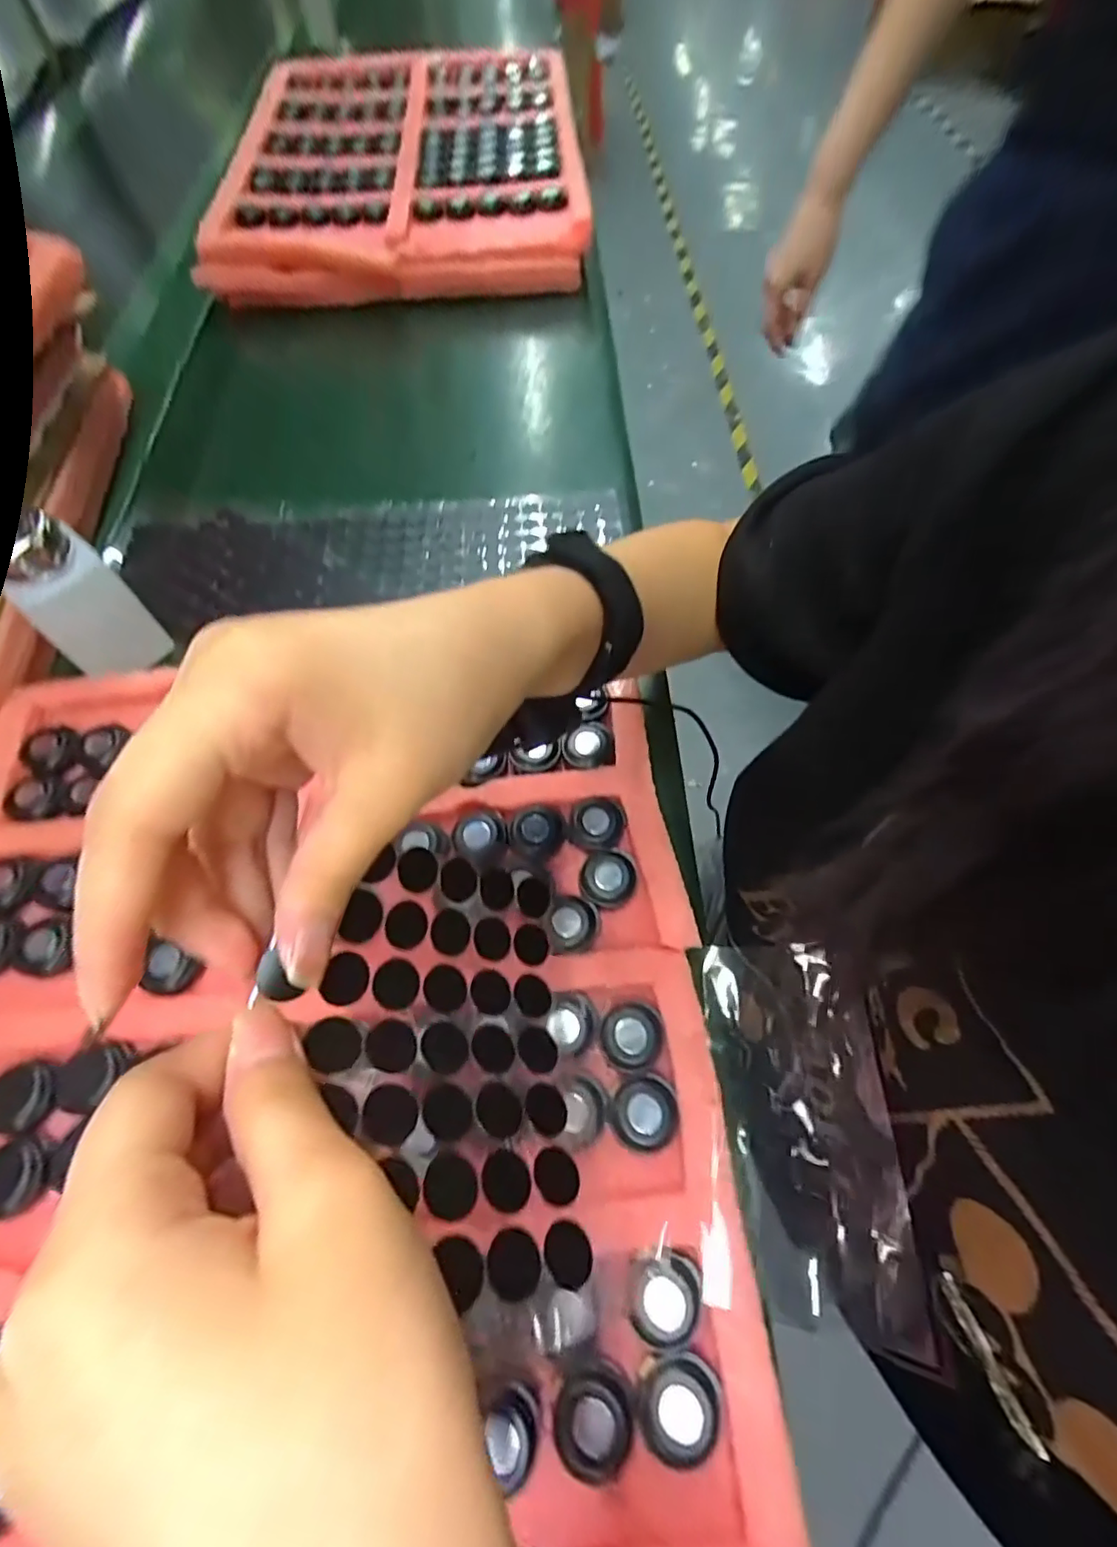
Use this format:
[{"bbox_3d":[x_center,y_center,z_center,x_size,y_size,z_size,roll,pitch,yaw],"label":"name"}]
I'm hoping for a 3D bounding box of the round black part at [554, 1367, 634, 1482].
[{"bbox_3d":[0.012,0.228,0.209,0.027,0.006,0.028,0,62,0],"label":"round black part"}]

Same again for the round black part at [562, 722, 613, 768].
[{"bbox_3d":[0.016,-0.016,0.332,0.027,0.009,0.023,-2,62,-1],"label":"round black part"}]

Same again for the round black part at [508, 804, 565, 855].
[{"bbox_3d":[-0.012,0.028,0.312,0.028,0.004,0.028,0,62,0],"label":"round black part"}]

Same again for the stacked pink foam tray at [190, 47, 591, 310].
[{"bbox_3d":[-0.176,-0.724,0.714,0.387,0.073,0.542,-3,61,-1],"label":"stacked pink foam tray"}]

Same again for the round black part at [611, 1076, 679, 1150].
[{"bbox_3d":[0.036,0.142,0.249,0.027,0.004,0.027,13,63,7],"label":"round black part"}]

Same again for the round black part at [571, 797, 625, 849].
[{"bbox_3d":[0.021,0.024,0.313,0.027,0.006,0.027,0,62,0],"label":"round black part"}]

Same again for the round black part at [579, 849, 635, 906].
[{"bbox_3d":[0.025,0.052,0.300,0.027,0.005,0.027,0,62,0],"label":"round black part"}]

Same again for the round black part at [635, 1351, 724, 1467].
[{"bbox_3d":[0.043,0.224,0.211,0.027,0.007,0.029,0,62,0],"label":"round black part"}]

